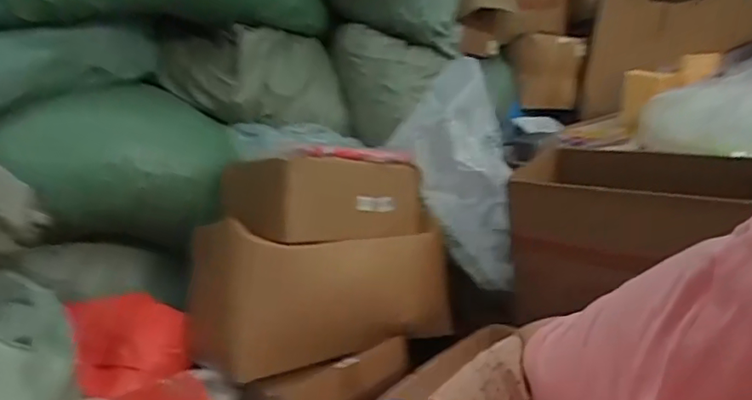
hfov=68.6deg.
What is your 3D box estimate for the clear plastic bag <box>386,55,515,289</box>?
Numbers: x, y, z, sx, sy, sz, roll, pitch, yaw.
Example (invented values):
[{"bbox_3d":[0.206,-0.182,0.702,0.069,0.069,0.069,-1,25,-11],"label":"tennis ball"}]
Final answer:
[{"bbox_3d":[0.199,-0.053,1.383,0.265,0.549,0.147,-4,16,4],"label":"clear plastic bag"}]

